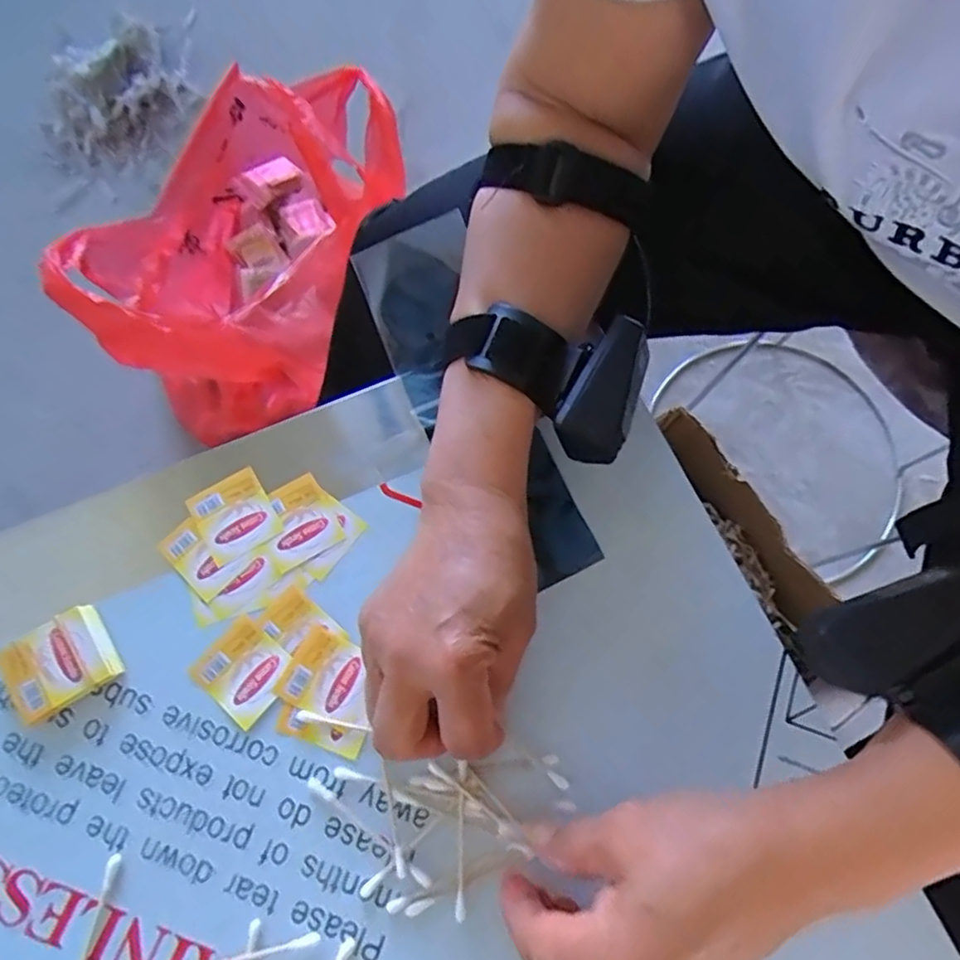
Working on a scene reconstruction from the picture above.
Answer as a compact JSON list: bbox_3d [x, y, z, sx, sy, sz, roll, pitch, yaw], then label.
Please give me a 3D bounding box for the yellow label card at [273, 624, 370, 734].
[{"bbox_3d":[-0.076,0.100,0.320,0.042,0.004,0.039,29,73,7],"label":"yellow label card"}]

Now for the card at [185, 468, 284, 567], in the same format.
[{"bbox_3d":[-0.133,0.019,0.342,0.039,0.004,0.042,-31,76,-11],"label":"card"}]

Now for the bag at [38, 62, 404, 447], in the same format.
[{"bbox_3d":[-0.261,-0.284,0.731,0.233,0.201,0.429,20,73,4],"label":"bag"}]

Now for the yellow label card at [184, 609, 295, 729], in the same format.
[{"bbox_3d":[-0.119,0.096,0.319,0.042,0.005,0.039,38,75,10],"label":"yellow label card"}]

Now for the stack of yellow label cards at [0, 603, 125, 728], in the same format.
[{"bbox_3d":[-0.208,0.090,0.313,0.047,0.013,0.041,-34,76,-12],"label":"stack of yellow label cards"}]

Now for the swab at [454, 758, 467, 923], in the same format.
[{"bbox_3d":[-0.009,0.169,0.298,0.005,0.006,0.067,1,72,-2],"label":"swab"}]

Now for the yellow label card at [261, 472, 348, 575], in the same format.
[{"bbox_3d":[-0.100,0.023,0.343,0.040,0.004,0.042,-32,76,-12],"label":"yellow label card"}]

